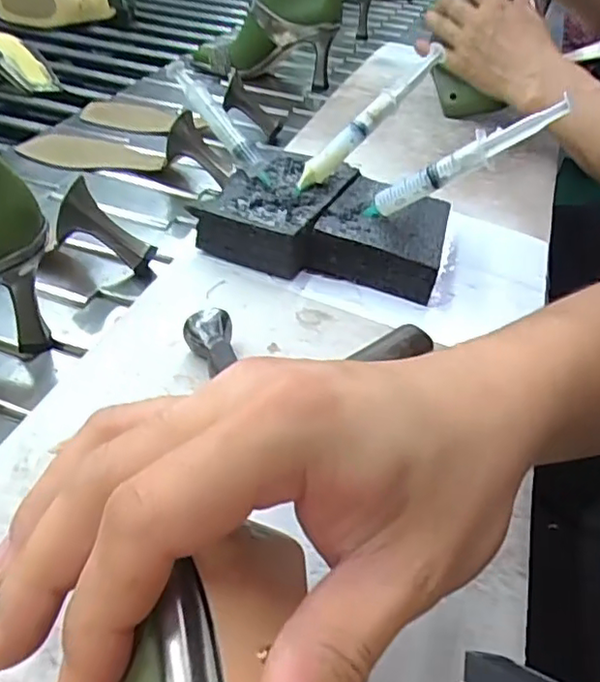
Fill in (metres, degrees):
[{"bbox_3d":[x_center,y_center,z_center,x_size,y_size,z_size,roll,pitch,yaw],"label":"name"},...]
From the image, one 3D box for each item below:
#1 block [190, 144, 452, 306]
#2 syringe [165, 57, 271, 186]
[{"bbox_3d":[0.025,-0.085,0.457,0.163,0.038,0.120,17,41,13],"label":"block"},{"bbox_3d":[-0.061,-0.165,0.473,0.014,0.023,0.120,-31,79,-36],"label":"syringe"}]

